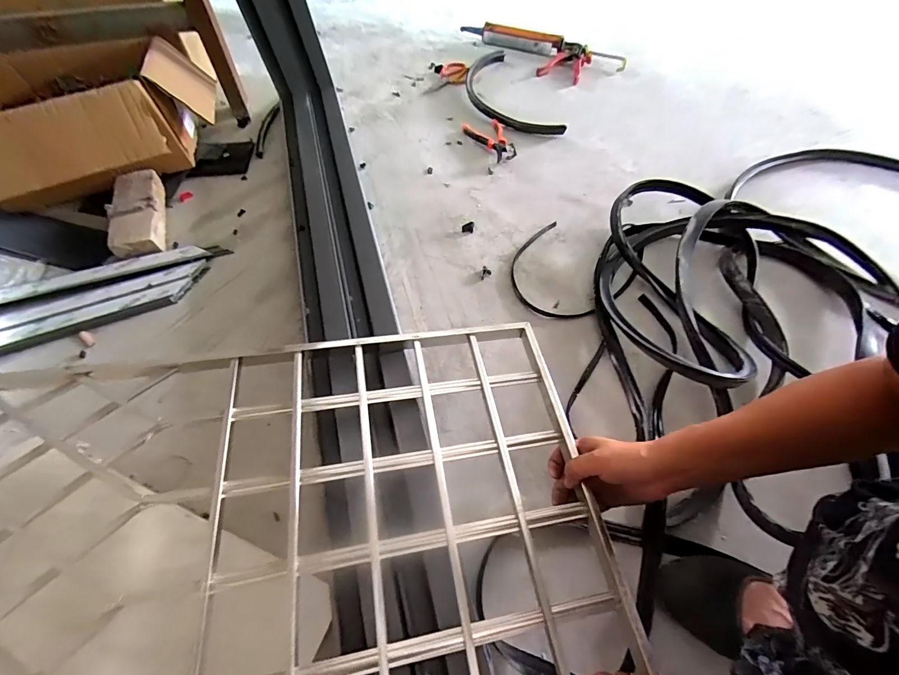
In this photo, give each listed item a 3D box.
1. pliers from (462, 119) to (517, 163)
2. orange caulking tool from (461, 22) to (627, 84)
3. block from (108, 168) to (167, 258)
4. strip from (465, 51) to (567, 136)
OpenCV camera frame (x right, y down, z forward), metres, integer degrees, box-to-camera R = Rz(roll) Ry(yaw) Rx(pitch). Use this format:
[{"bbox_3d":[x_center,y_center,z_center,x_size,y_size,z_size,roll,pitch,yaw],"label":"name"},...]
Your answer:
[{"bbox_3d":[0.097,-0.483,0.928,0.096,0.031,0.166,-11,59,-8],"label":"pliers"},{"bbox_3d":[0.260,-0.851,1.149,0.514,0.078,0.168,19,59,10],"label":"orange caulking tool"},{"bbox_3d":[-0.592,-0.238,0.724,0.084,0.040,0.198,-18,60,-12],"label":"block"},{"bbox_3d":[0.142,-0.672,1.048,0.184,0.032,0.449,-16,59,-11],"label":"strip"}]

